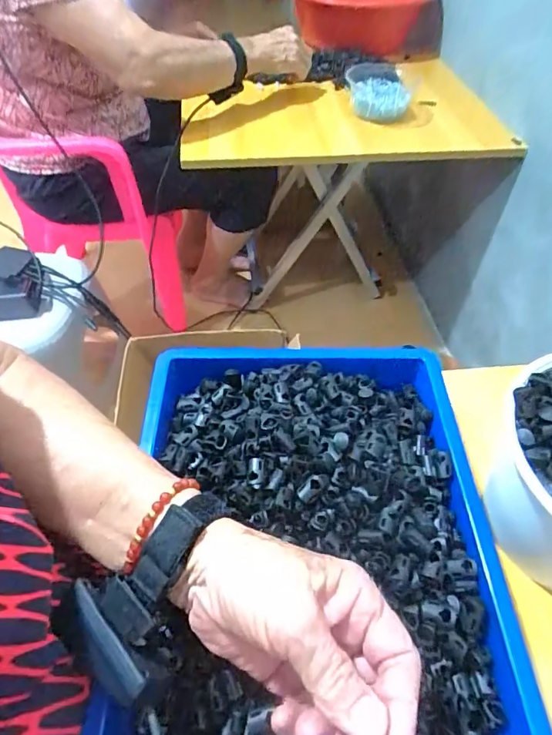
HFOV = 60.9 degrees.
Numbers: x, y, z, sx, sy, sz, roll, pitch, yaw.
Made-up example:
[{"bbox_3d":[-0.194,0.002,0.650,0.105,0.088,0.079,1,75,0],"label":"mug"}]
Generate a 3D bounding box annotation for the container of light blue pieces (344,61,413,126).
[{"bbox_3d":[0.186,-0.499,0.863,0.117,0.069,0.112,9,50,9],"label":"container of light blue pieces"}]

